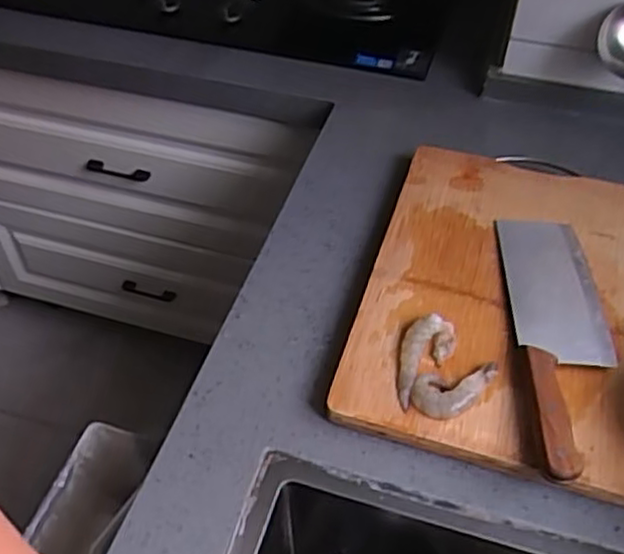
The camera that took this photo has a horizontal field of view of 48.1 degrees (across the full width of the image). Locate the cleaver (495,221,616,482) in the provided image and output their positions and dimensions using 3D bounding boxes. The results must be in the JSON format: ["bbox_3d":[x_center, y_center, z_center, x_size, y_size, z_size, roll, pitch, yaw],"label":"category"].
[{"bbox_3d":[0.218,0.045,0.602,0.081,0.024,0.277,2,49,3],"label":"cleaver"}]

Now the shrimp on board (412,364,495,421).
[{"bbox_3d":[0.119,0.093,0.572,0.075,0.010,0.041,-6,50,-4],"label":"shrimp on board"}]

